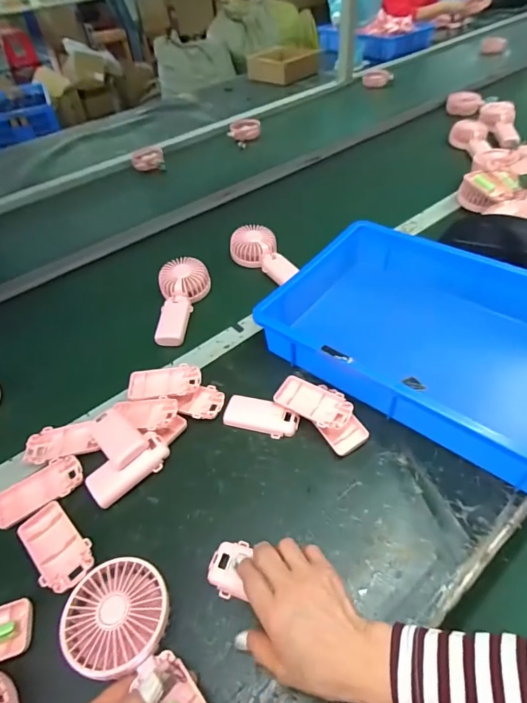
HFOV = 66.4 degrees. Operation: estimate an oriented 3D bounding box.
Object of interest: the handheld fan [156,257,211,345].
[{"bbox_3d":[-0.145,-0.080,0.676,0.080,0.043,0.172,3,61,9],"label":"handheld fan"}]

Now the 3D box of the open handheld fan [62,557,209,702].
[{"bbox_3d":[-0.094,0.253,0.328,0.078,0.033,0.179,-36,57,-25],"label":"open handheld fan"}]

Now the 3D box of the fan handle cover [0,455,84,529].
[{"bbox_3d":[-0.254,0.158,0.460,0.092,0.017,0.048,-31,52,-21],"label":"fan handle cover"}]

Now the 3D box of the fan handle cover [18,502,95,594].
[{"bbox_3d":[-0.214,0.199,0.418,0.050,0.014,0.092,-35,53,-23],"label":"fan handle cover"}]

